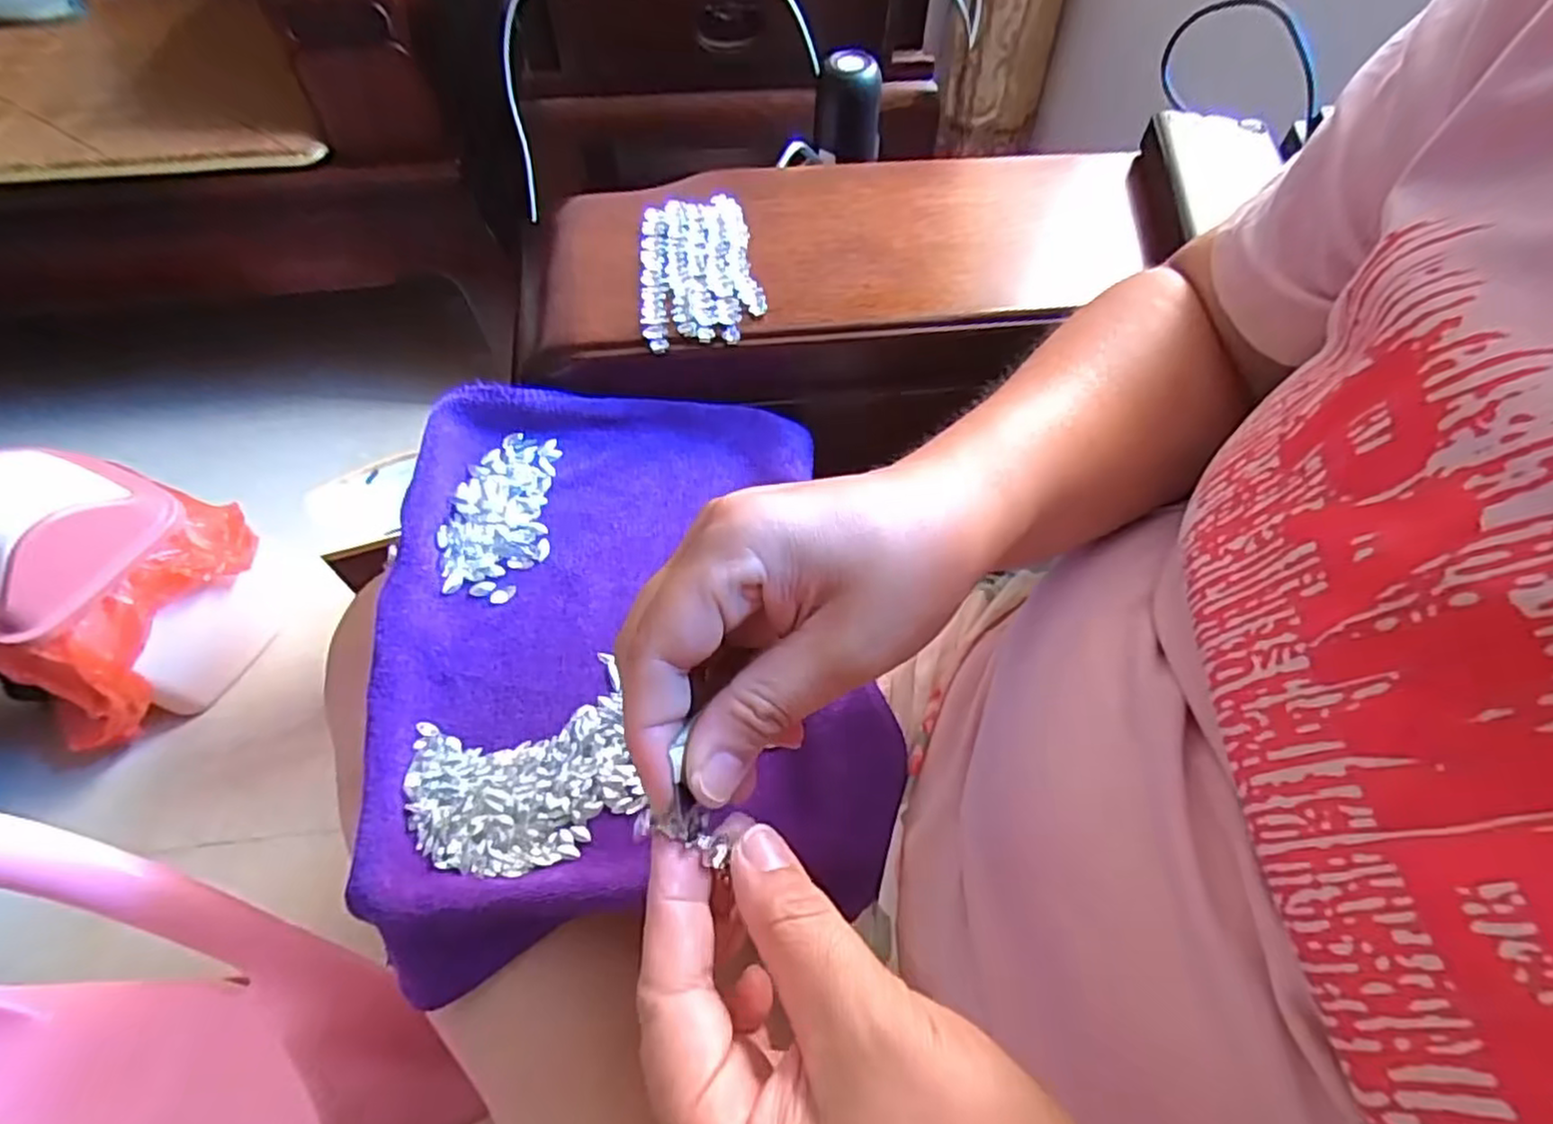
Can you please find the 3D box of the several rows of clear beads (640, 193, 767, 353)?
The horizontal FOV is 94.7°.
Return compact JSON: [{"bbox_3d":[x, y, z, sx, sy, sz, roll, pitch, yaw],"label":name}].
[{"bbox_3d":[-0.043,-0.164,0.397,0.062,0.009,0.117,-6,57,-4],"label":"several rows of clear beads"}]

